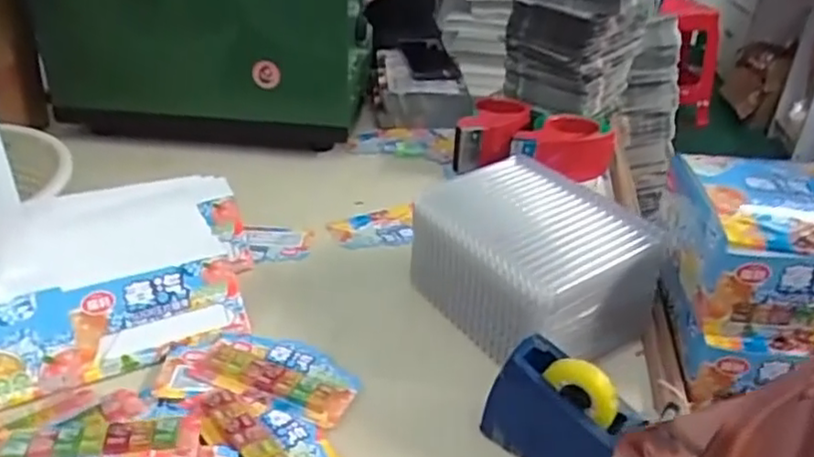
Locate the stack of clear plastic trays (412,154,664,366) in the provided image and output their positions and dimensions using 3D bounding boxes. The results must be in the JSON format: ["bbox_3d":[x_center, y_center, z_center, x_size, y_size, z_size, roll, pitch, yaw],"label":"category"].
[{"bbox_3d":[0.119,0.041,0.661,0.160,0.132,0.193,-15,36,-27],"label":"stack of clear plastic trays"}]

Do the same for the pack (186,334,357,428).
[{"bbox_3d":[-0.115,0.126,0.596,0.143,0.012,0.075,13,33,15],"label":"pack"}]

